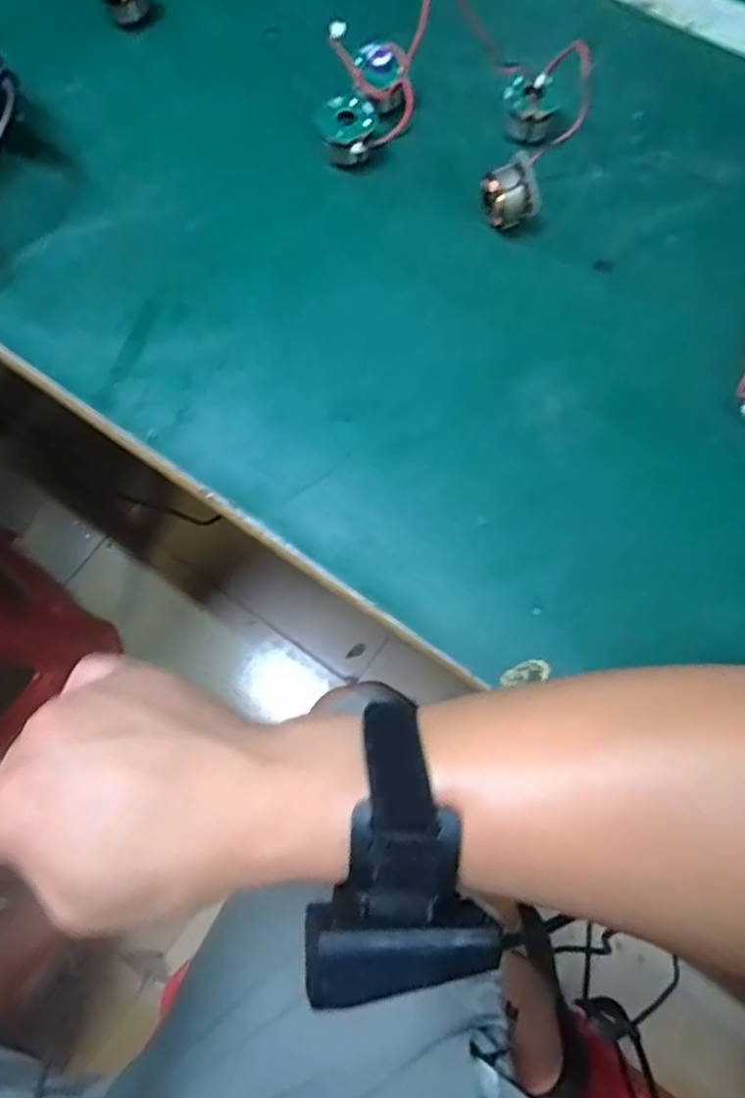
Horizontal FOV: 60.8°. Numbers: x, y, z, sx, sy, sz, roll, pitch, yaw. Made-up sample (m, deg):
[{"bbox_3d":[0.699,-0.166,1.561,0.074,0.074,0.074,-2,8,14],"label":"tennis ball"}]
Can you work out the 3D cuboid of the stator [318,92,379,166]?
[{"bbox_3d":[-0.013,-0.231,0.356,0.031,0.026,0.032,-1,73,2],"label":"stator"}]

